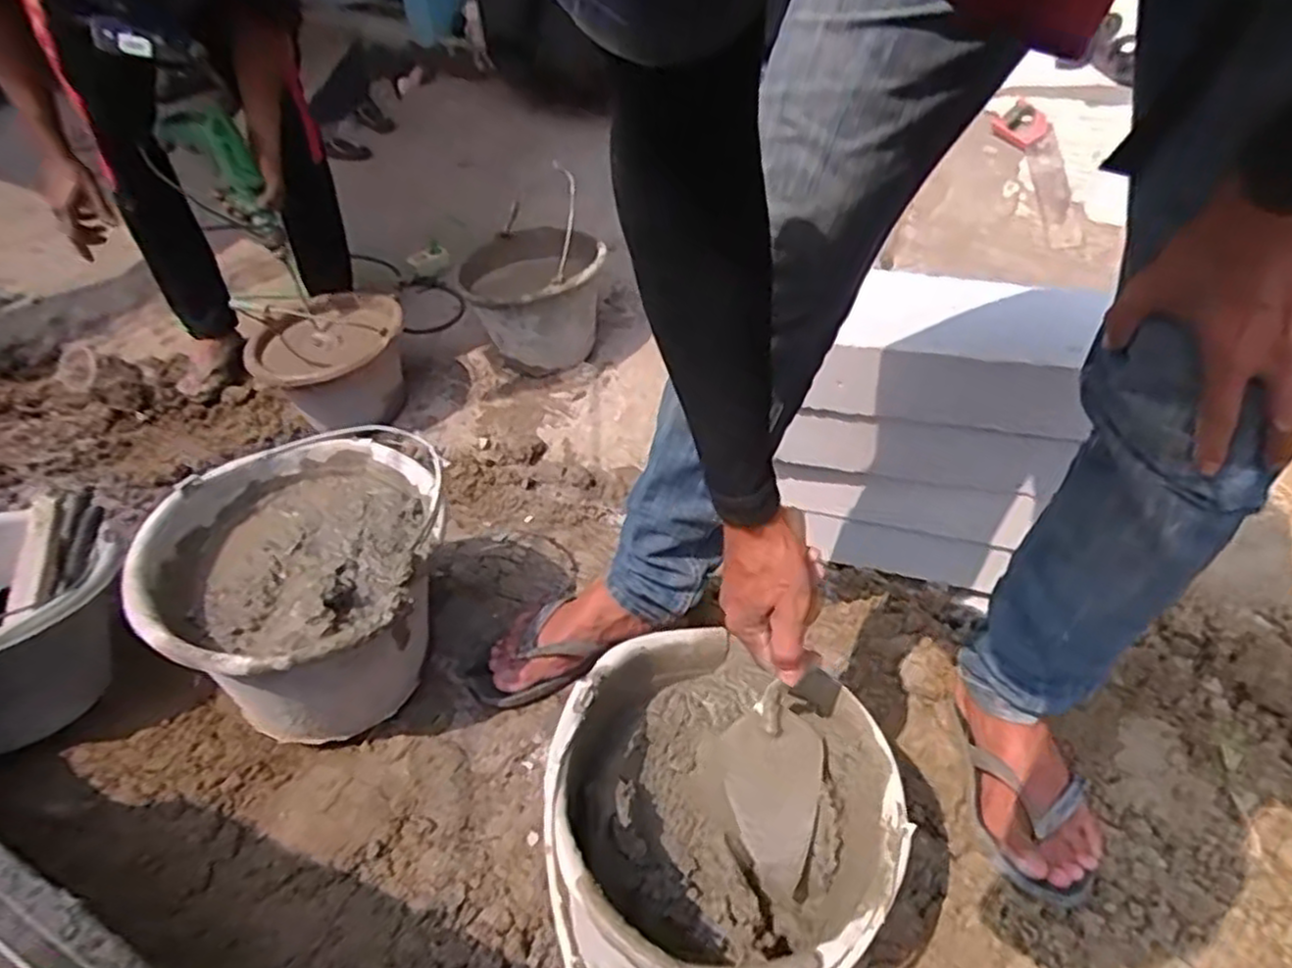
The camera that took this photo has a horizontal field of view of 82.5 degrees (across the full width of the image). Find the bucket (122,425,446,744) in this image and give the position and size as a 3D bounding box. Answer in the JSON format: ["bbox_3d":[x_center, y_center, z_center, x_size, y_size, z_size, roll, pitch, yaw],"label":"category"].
[{"bbox_3d":[-0.324,0.104,0.741,0.262,0.196,0.297,-15,43,-12],"label":"bucket"}]

